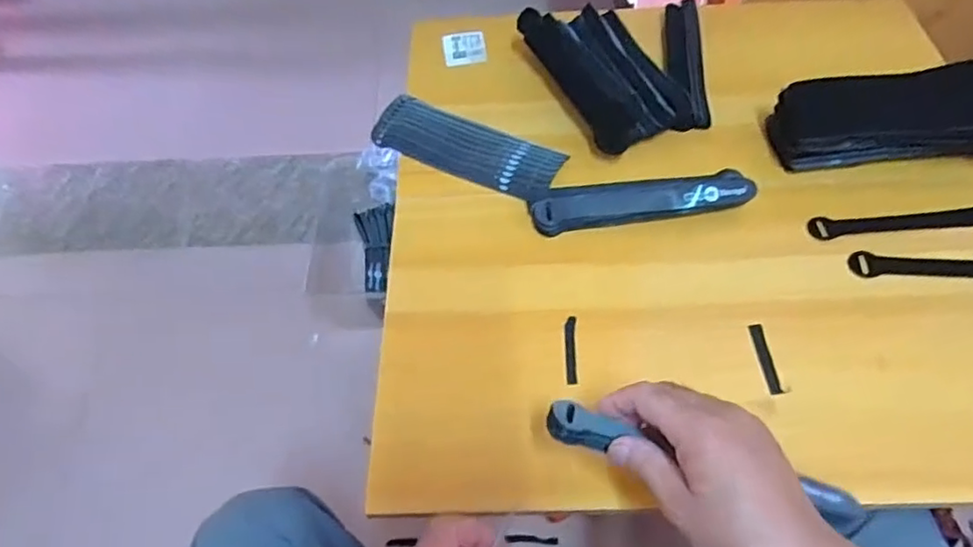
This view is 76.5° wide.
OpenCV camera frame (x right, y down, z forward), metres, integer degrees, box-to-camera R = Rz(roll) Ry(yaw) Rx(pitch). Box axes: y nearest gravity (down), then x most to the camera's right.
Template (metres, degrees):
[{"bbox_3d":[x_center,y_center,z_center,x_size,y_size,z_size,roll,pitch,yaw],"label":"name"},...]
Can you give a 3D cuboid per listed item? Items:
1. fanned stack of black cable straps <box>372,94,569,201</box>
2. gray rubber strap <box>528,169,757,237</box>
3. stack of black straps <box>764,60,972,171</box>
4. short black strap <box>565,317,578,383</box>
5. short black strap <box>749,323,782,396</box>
[{"bbox_3d":[-0.020,-0.131,0.631,0.199,0.010,0.070,23,61,18],"label":"fanned stack of black cable straps"},{"bbox_3d":[0.141,-0.070,0.571,0.197,0.018,0.050,-8,56,-2],"label":"gray rubber strap"},{"bbox_3d":[0.377,-0.151,0.575,0.196,0.070,0.065,-2,56,2],"label":"stack of black straps"},{"bbox_3d":[0.070,0.062,0.509,0.009,0.004,0.060,1,56,4],"label":"short black strap"},{"bbox_3d":[0.225,0.068,0.498,0.011,0.005,0.062,-3,56,2],"label":"short black strap"}]

